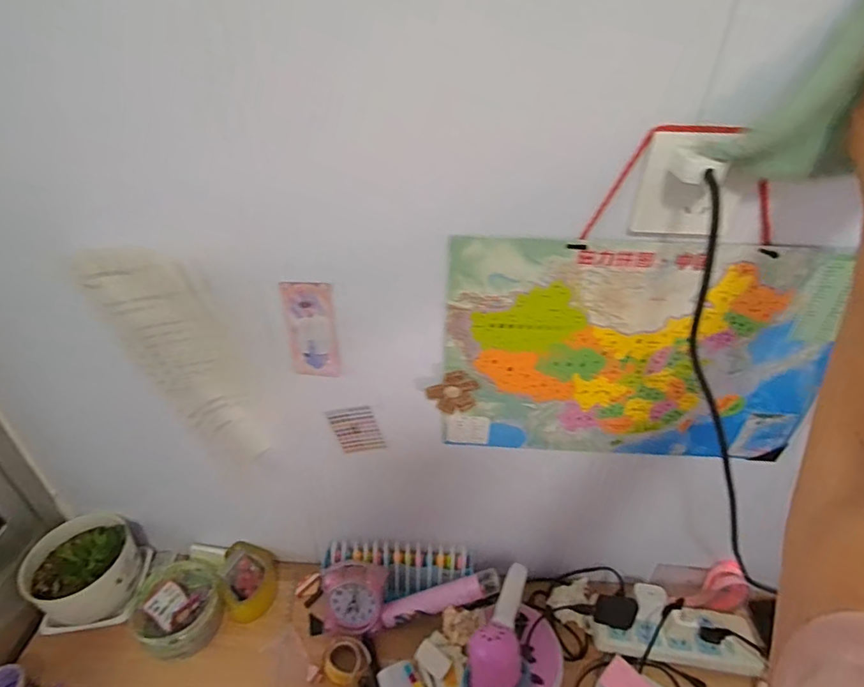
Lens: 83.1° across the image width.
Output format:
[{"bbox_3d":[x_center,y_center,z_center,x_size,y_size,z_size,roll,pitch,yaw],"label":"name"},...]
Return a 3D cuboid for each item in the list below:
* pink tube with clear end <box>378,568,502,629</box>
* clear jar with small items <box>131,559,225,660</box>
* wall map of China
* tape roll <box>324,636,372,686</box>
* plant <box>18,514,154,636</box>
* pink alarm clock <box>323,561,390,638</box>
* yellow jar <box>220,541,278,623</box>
[{"bbox_3d":[0.011,0.381,0.731,0.187,0.022,0.035,-24,35,12],"label":"pink tube with clear end"},{"bbox_3d":[-0.390,0.402,0.752,0.133,0.066,0.122,1,37,-1],"label":"clear jar with small items"},{"bbox_3d":[0.219,0.024,0.540,0.394,0.284,0.011,2,36,3],"label":"wall map of China"},{"bbox_3d":[-0.125,0.454,0.704,0.061,0.014,0.063,1,37,-1],"label":"tape roll"},{"bbox_3d":[-0.533,0.339,0.746,0.144,0.130,0.139,-6,37,-10],"label":"plant"},{"bbox_3d":[-0.118,0.386,0.741,0.096,0.063,0.080,3,37,2],"label":"pink alarm clock"},{"bbox_3d":[-0.294,0.383,0.790,0.083,0.072,0.104,-15,40,-21],"label":"yellow jar"}]

